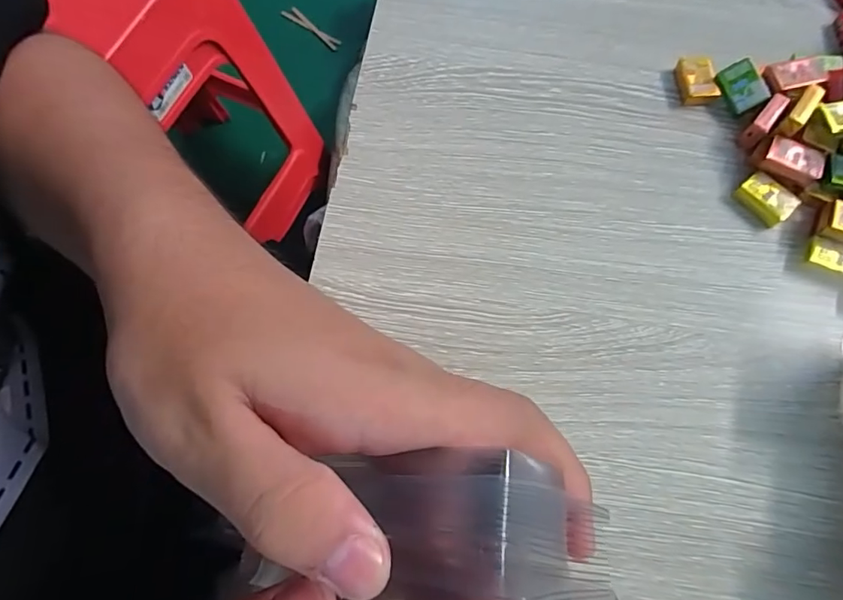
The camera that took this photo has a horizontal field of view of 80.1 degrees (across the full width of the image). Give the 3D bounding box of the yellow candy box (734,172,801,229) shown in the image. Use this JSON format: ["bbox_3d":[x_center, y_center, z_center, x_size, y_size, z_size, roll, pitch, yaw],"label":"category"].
[{"bbox_3d":[0.172,-0.051,0.251,0.016,0.009,0.026,-37,74,-9],"label":"yellow candy box"}]

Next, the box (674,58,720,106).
[{"bbox_3d":[0.151,-0.121,0.276,0.017,0.009,0.027,-7,72,0],"label":"box"}]

